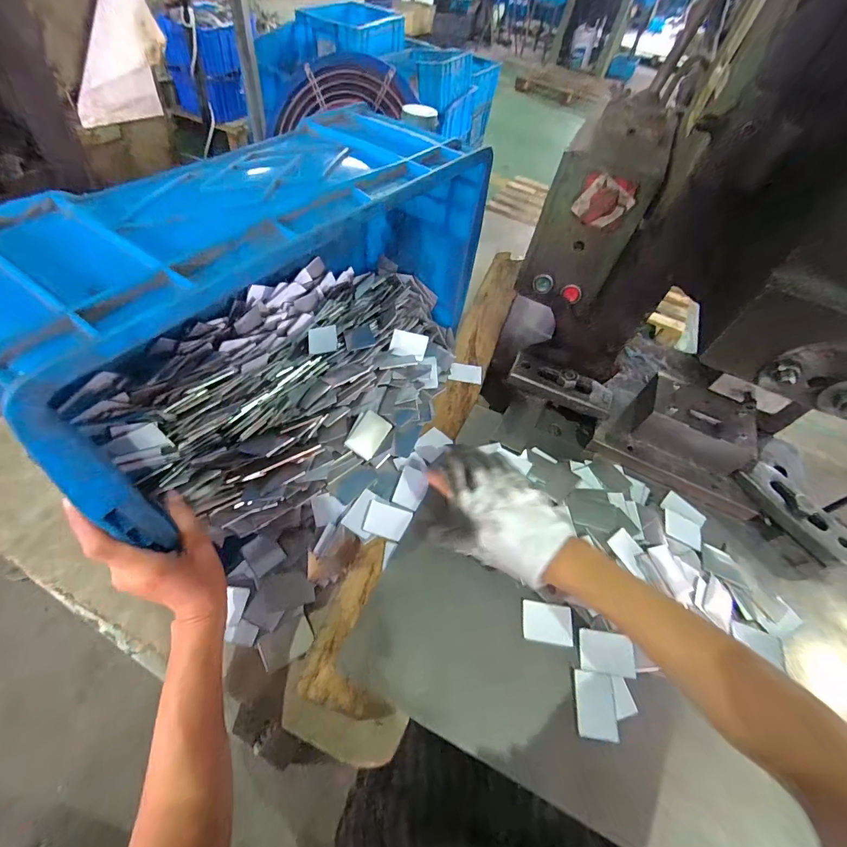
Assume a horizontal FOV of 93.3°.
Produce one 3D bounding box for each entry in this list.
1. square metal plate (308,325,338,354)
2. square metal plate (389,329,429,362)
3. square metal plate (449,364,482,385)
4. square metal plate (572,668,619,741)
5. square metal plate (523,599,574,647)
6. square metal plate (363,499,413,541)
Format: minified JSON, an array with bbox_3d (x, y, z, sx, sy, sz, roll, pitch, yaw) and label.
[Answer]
[{"bbox_3d":[-0.123,-0.104,0.488,0.034,0.006,0.044,-8,61,-8],"label":"square metal plate"},{"bbox_3d":[-0.019,-0.105,0.532,0.047,0.004,0.036,14,76,-1],"label":"square metal plate"},{"bbox_3d":[0.061,-0.073,0.579,0.046,0.006,0.034,9,53,-2],"label":"square metal plate"},{"bbox_3d":[0.150,0.244,0.347,0.034,0.004,0.048,10,53,-2],"label":"square metal plate"},{"bbox_3d":[0.119,0.190,0.383,0.047,0.004,0.035,10,53,-1],"label":"square metal plate"},{"bbox_3d":[-0.038,0.104,0.427,0.045,0.004,0.034,18,59,-1],"label":"square metal plate"}]

